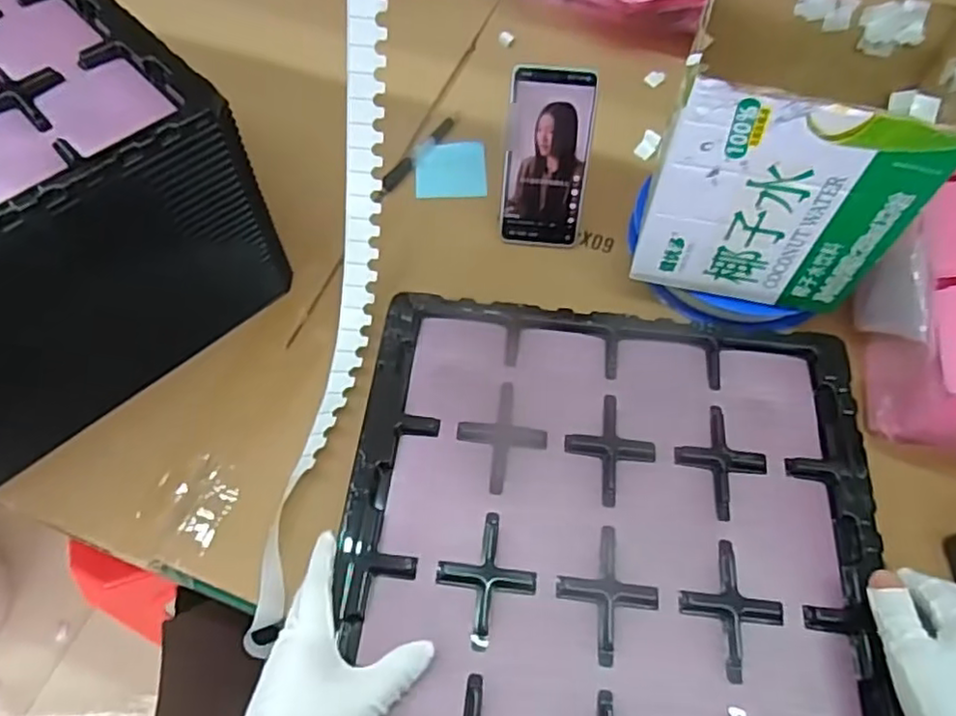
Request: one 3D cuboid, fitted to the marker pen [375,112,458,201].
[{"bbox_3d":[-0.064,-0.227,0.726,0.021,0.012,0.148,31,65,15],"label":"marker pen"}]

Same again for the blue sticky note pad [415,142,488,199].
[{"bbox_3d":[-0.030,-0.207,0.724,0.076,0.007,0.074,-2,61,-2],"label":"blue sticky note pad"}]

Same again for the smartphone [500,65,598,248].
[{"bbox_3d":[0.066,-0.187,0.631,0.078,0.166,0.015,3,32,1],"label":"smartphone"}]

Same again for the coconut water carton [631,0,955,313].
[{"bbox_3d":[0.248,-0.168,0.534,0.182,0.193,0.168,18,62,9],"label":"coconut water carton"}]

